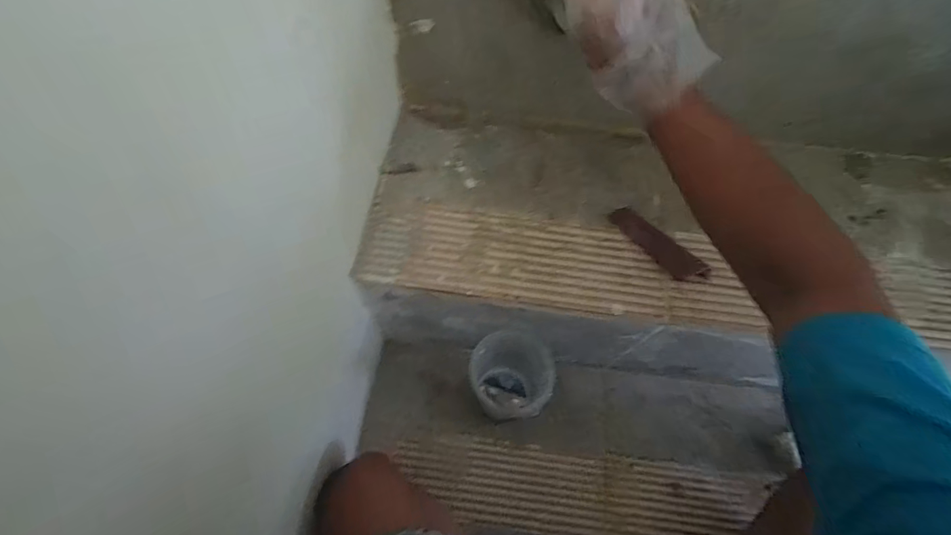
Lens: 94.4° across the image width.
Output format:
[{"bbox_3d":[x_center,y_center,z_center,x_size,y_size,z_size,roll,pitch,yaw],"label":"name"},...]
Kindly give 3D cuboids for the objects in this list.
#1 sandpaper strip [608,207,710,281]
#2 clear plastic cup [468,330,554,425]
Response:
[{"bbox_3d":[0.193,-0.026,0.470,0.030,0.004,0.111,-44,70,-1],"label":"sandpaper strip"},{"bbox_3d":[0.041,0.133,0.543,0.089,0.140,0.091,10,63,4],"label":"clear plastic cup"}]

